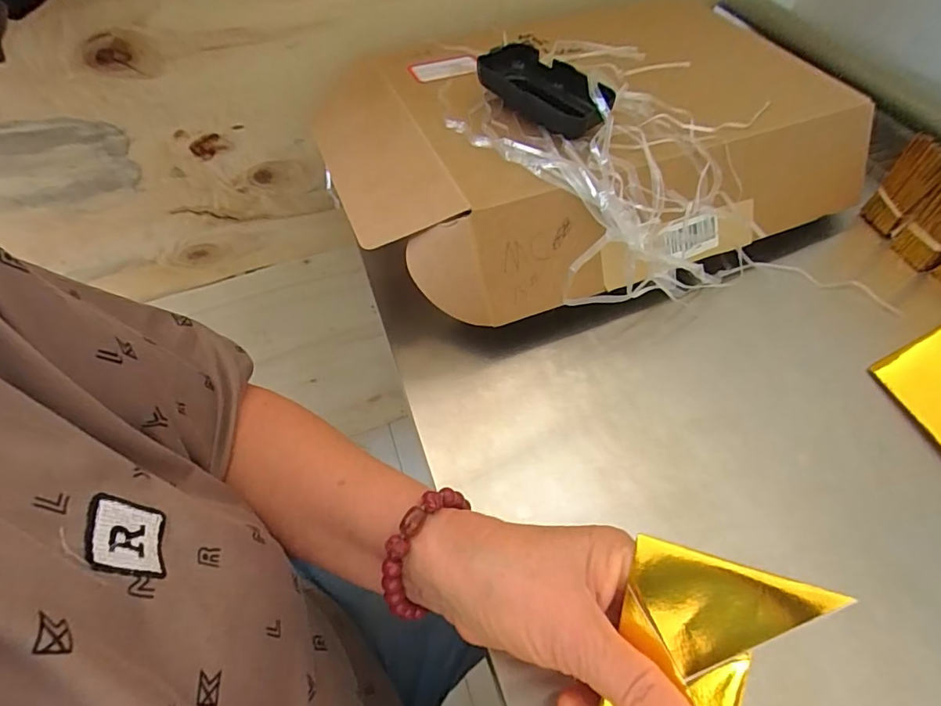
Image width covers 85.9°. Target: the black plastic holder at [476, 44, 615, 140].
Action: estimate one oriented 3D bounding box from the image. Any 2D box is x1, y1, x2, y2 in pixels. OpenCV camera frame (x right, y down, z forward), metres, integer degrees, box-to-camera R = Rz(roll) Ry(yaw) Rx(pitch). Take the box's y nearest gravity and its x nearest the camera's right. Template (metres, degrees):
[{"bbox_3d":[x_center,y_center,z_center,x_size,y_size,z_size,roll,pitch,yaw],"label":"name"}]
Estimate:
[{"bbox_3d":[0.061,-0.209,0.400,0.059,0.028,0.117,-39,62,-24],"label":"black plastic holder"}]

